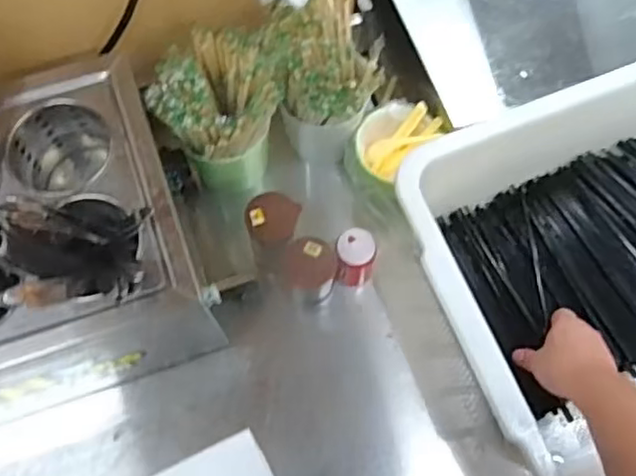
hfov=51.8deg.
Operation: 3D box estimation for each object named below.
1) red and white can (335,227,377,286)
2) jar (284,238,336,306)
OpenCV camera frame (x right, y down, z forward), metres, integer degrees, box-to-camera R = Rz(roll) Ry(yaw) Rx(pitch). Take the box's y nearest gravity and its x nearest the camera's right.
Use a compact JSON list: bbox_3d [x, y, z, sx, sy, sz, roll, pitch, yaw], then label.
[{"bbox_3d":[0.044,0.024,0.781,0.045,0.080,0.046,0,71,-1],"label":"red and white can"},{"bbox_3d":[-0.008,0.043,0.770,0.056,0.125,0.053,0,71,-1],"label":"jar"}]

